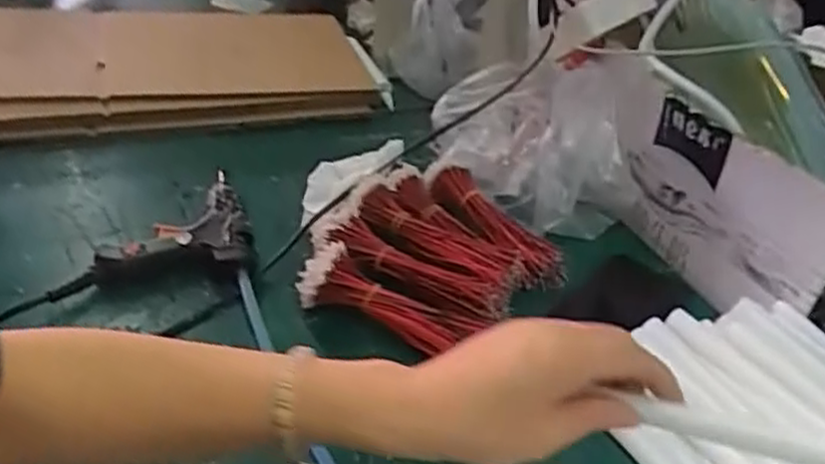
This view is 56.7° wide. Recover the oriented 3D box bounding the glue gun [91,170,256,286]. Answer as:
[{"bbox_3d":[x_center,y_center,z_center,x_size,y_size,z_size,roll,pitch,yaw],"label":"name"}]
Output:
[{"bbox_3d":[-0.173,-0.010,0.570,0.104,0.026,0.132,0,37,-12],"label":"glue gun"}]

